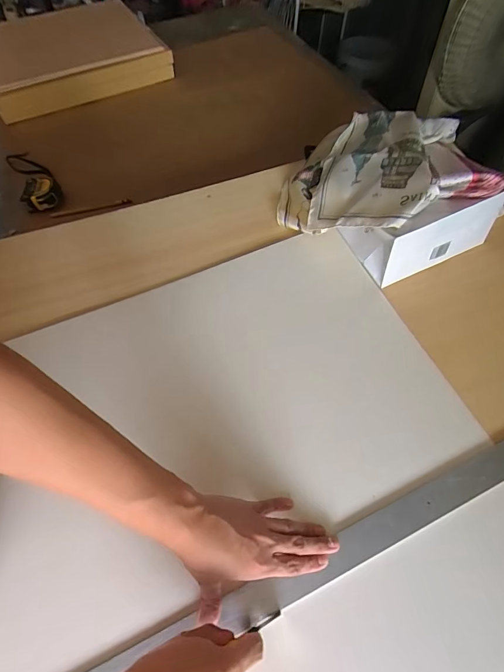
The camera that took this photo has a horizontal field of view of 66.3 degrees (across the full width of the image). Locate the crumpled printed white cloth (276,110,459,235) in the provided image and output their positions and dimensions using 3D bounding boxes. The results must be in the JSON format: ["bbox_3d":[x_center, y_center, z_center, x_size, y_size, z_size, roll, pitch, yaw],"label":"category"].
[{"bbox_3d":[0.181,-0.260,0.622,0.222,0.121,0.232,28,63,18],"label":"crumpled printed white cloth"}]

